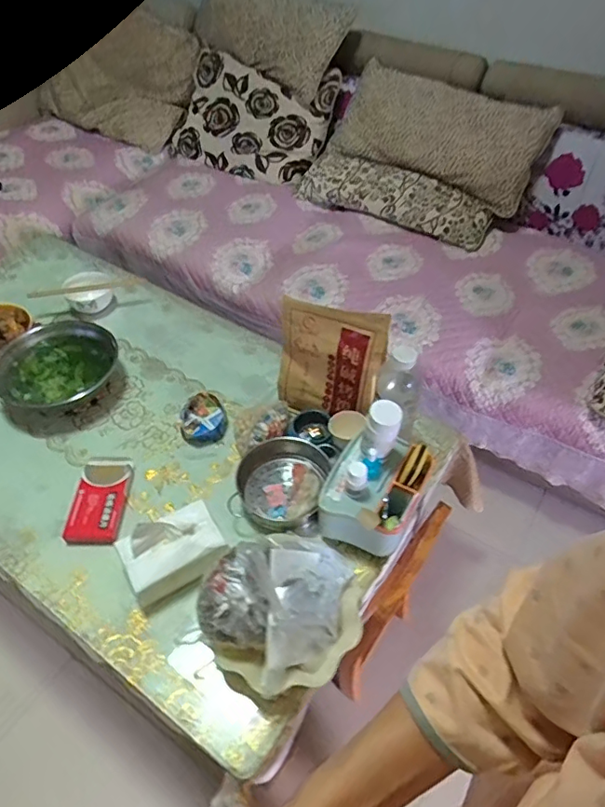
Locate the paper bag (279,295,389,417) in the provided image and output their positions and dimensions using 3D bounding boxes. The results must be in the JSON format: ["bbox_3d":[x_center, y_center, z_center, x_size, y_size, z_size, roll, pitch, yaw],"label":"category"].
[{"bbox_3d":[0.048,-0.073,0.967,0.200,0.240,0.023,20,43,20],"label":"paper bag"}]

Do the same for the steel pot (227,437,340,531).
[{"bbox_3d":[-0.034,0.144,0.935,0.169,0.062,0.159,0,49,0],"label":"steel pot"}]

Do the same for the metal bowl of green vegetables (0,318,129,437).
[{"bbox_3d":[-0.498,-0.057,1.088,0.254,0.103,0.207,-27,54,-22],"label":"metal bowl of green vegetables"}]

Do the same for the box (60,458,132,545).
[{"bbox_3d":[-0.358,0.169,0.930,0.087,0.026,0.167,1,49,1],"label":"box"}]

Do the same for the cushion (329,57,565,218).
[{"bbox_3d":[0.422,-0.855,1.658,0.653,0.140,0.324,29,96,18],"label":"cushion"}]

